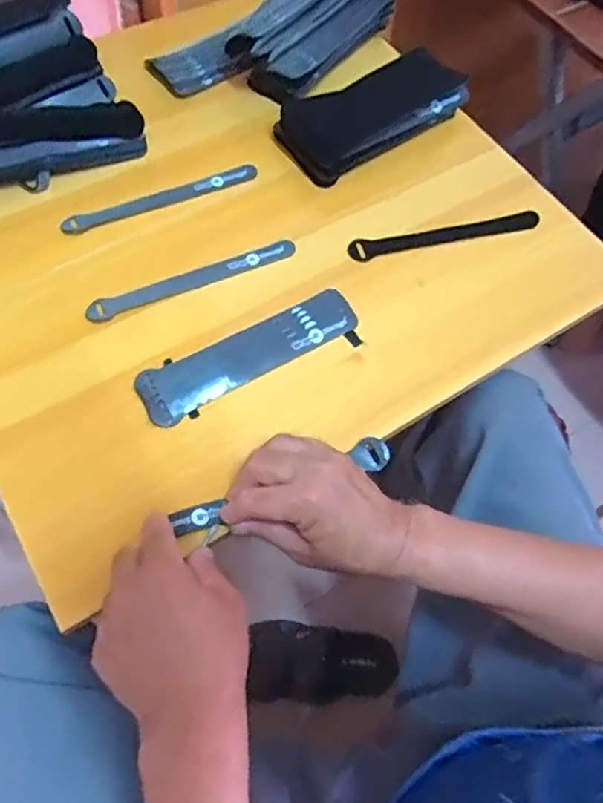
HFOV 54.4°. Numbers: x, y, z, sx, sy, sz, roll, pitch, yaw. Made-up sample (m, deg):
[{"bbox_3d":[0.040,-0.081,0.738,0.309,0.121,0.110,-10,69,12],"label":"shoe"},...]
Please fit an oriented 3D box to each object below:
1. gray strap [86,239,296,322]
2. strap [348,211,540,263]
[{"bbox_3d":[-0.099,-0.114,0.543,0.198,0.005,0.023,-22,67,-14],"label":"gray strap"},{"bbox_3d":[0.144,-0.165,0.585,0.195,0.010,0.025,-11,65,-9],"label":"strap"}]

